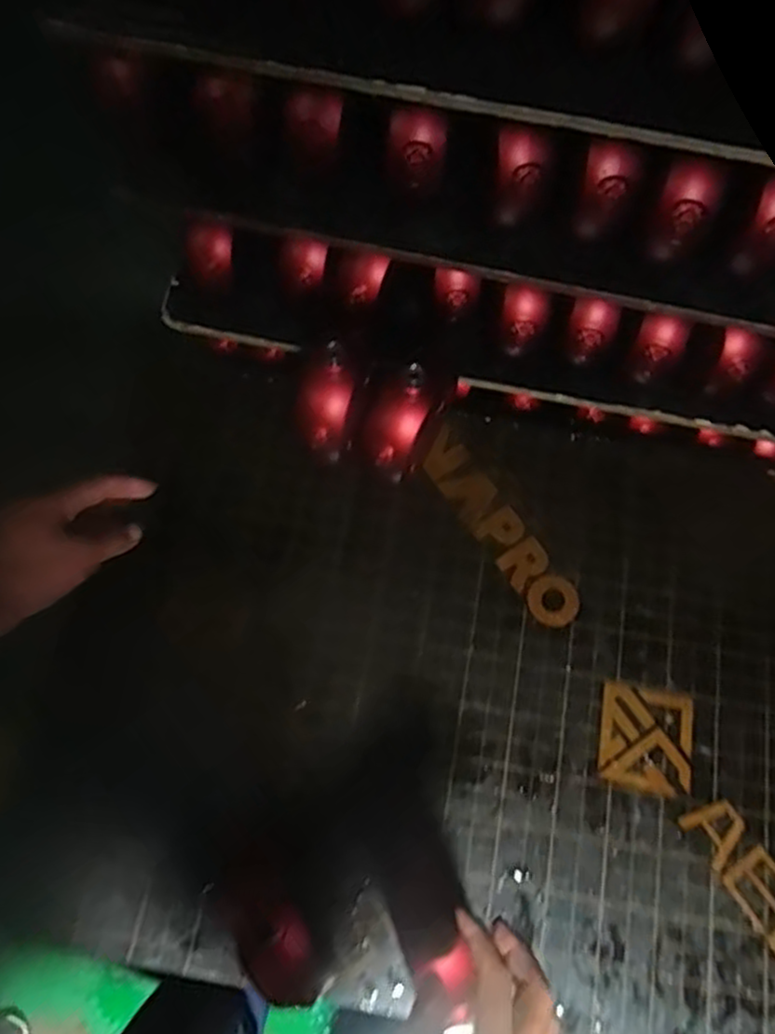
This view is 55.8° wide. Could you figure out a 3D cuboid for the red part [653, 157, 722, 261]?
[{"bbox_3d":[0.254,-0.263,0.634,0.045,0.070,0.045,1,70,-3],"label":"red part"}]

